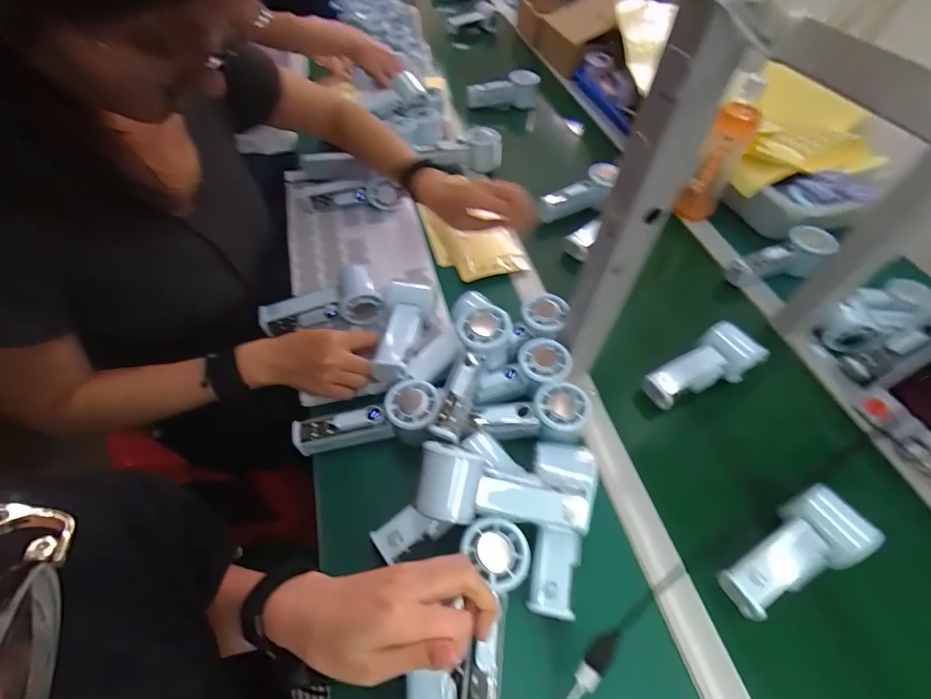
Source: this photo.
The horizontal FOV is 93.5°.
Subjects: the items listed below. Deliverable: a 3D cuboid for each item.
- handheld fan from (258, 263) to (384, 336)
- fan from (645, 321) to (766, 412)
[{"bbox_3d":[-0.183,-0.061,0.566,0.149,0.057,0.062,-15,54,3],"label":"handheld fan"},{"bbox_3d":[0.294,0.025,0.540,0.147,0.043,0.064,-27,60,-24],"label":"fan"}]

